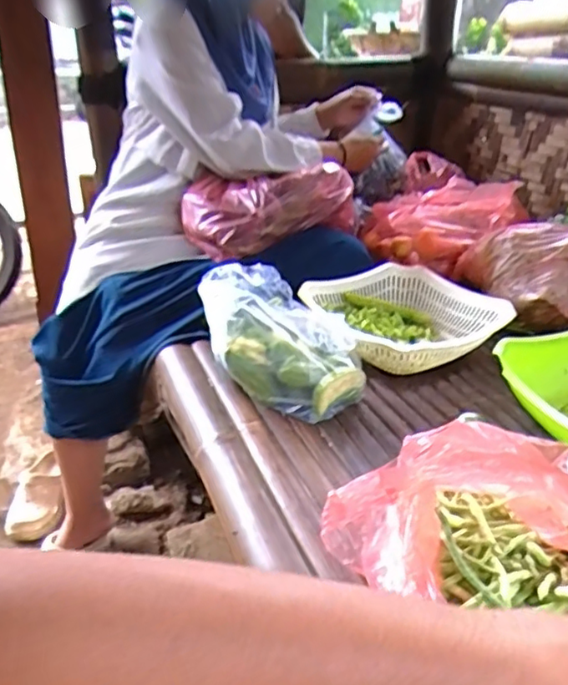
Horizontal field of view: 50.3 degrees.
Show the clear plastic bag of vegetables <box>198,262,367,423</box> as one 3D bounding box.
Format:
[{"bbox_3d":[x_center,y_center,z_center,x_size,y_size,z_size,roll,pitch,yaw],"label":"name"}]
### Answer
[{"bbox_3d":[-0.011,-0.008,0.894,0.161,0.139,0.233,-13,29,-25],"label":"clear plastic bag of vegetables"}]

